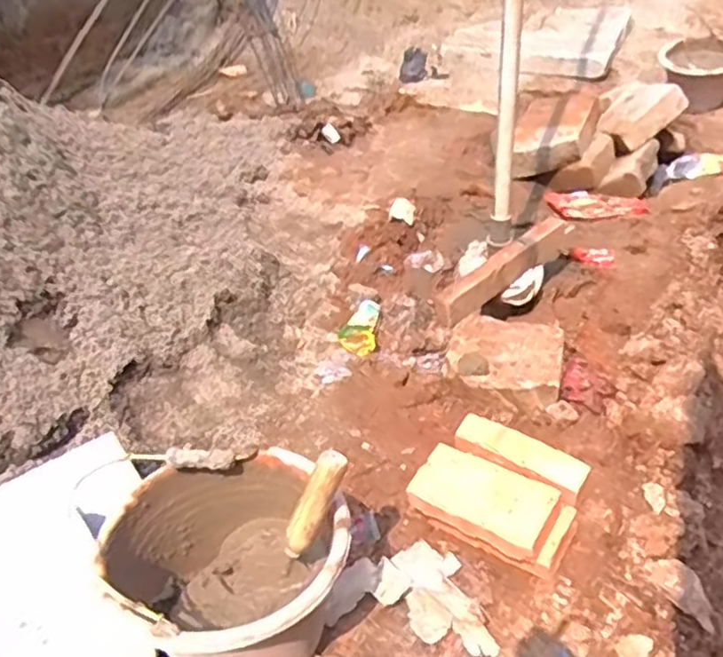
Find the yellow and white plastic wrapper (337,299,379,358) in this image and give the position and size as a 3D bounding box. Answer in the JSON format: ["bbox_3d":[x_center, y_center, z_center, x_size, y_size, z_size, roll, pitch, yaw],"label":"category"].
[{"bbox_3d":[-0.004,-0.007,1.287,0.076,0.048,0.106,2,39,9],"label":"yellow and white plastic wrapper"}]

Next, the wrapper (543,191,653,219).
[{"bbox_3d":[0.598,-0.319,1.727,0.238,0.022,0.144,3,39,10],"label":"wrapper"}]

